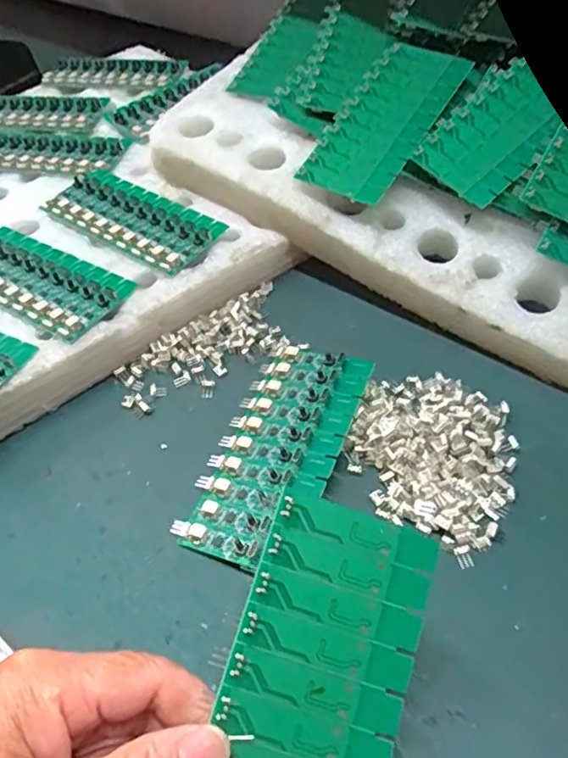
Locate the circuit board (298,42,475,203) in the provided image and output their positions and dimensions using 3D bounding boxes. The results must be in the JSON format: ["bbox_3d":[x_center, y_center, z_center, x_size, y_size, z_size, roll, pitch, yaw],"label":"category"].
[{"bbox_3d":[0.071,-0.177,0.408,0.064,0.004,0.135,28,74,22],"label":"circuit board"}]

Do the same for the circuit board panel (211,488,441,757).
[{"bbox_3d":[0.009,0.114,0.204,0.061,0.004,0.136,19,74,-2],"label":"circuit board panel"}]

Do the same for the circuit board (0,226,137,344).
[{"bbox_3d":[-0.167,-0.072,0.401,0.137,0.009,0.063,25,56,23],"label":"circuit board"}]

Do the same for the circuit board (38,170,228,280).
[{"bbox_3d":[-0.112,-0.119,0.438,0.134,0.012,0.061,26,56,24],"label":"circuit board"}]

